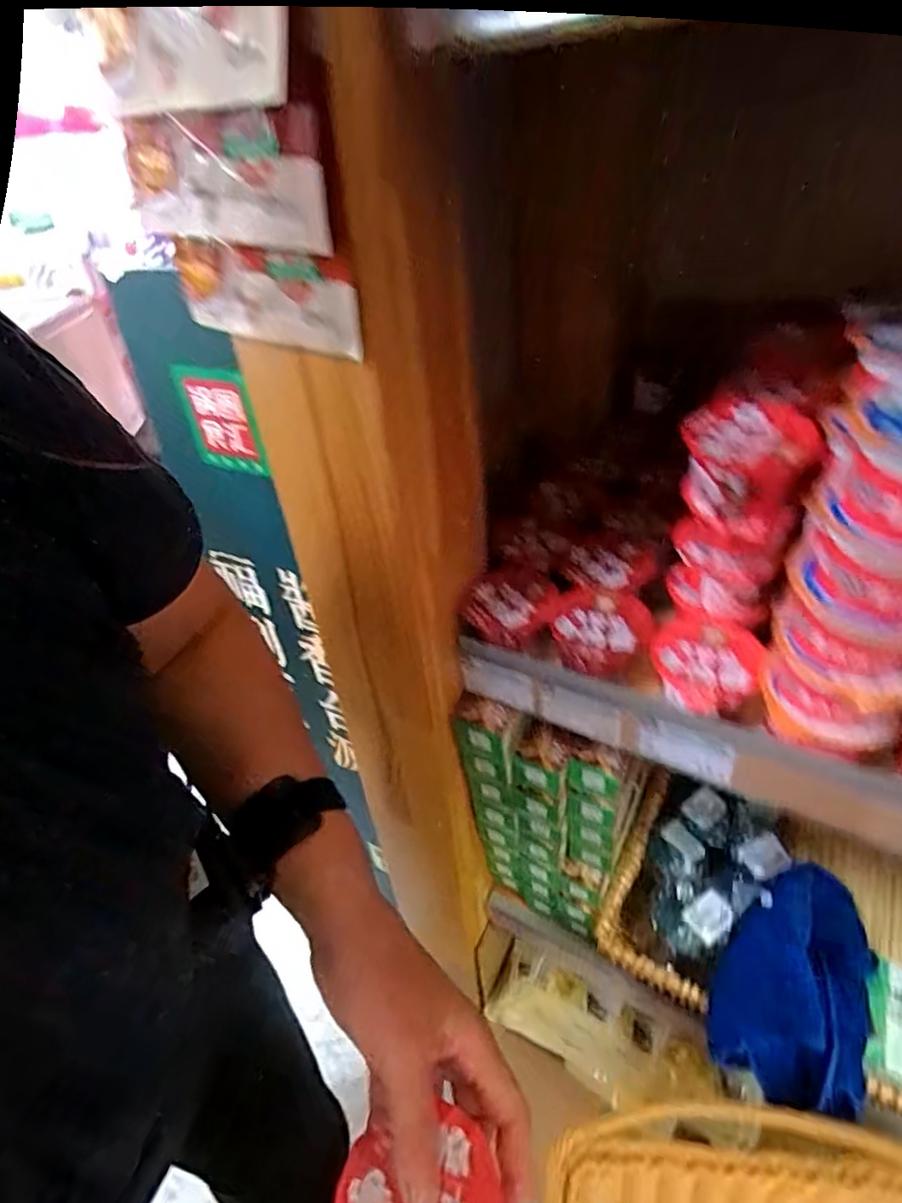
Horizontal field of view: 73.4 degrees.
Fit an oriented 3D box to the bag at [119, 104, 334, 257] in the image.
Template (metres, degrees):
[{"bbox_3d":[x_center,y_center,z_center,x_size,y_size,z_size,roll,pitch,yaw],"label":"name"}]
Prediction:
[{"bbox_3d":[-0.107,-0.192,0.279,0.125,0.051,0.017,21,45,31],"label":"bag"}]

